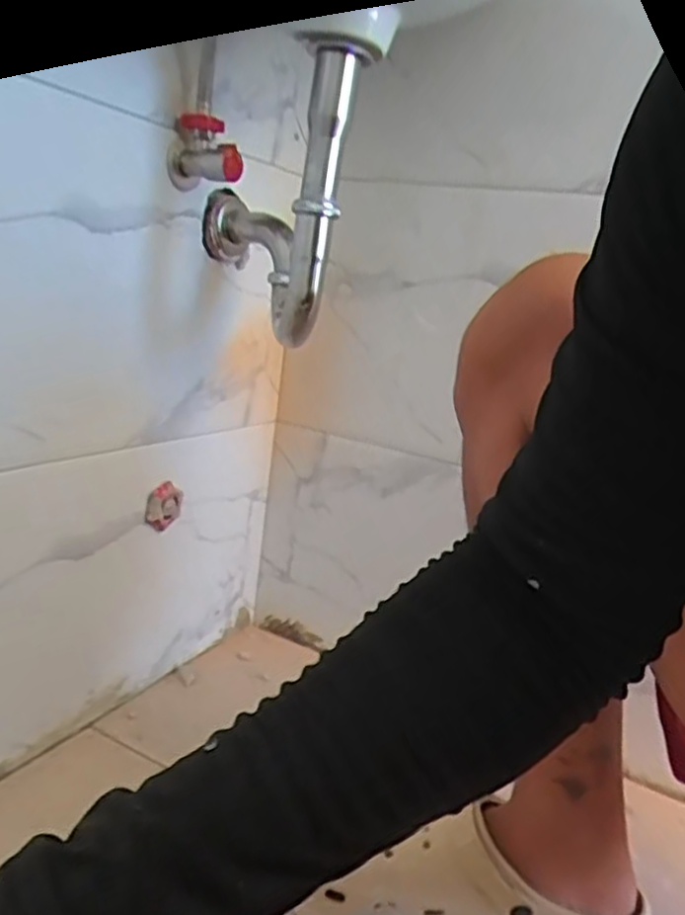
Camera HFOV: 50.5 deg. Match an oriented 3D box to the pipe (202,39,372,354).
[{"bbox_3d":[-0.065,-0.238,0.667,0.108,0.237,0.178,4,14,-13],"label":"pipe"}]

